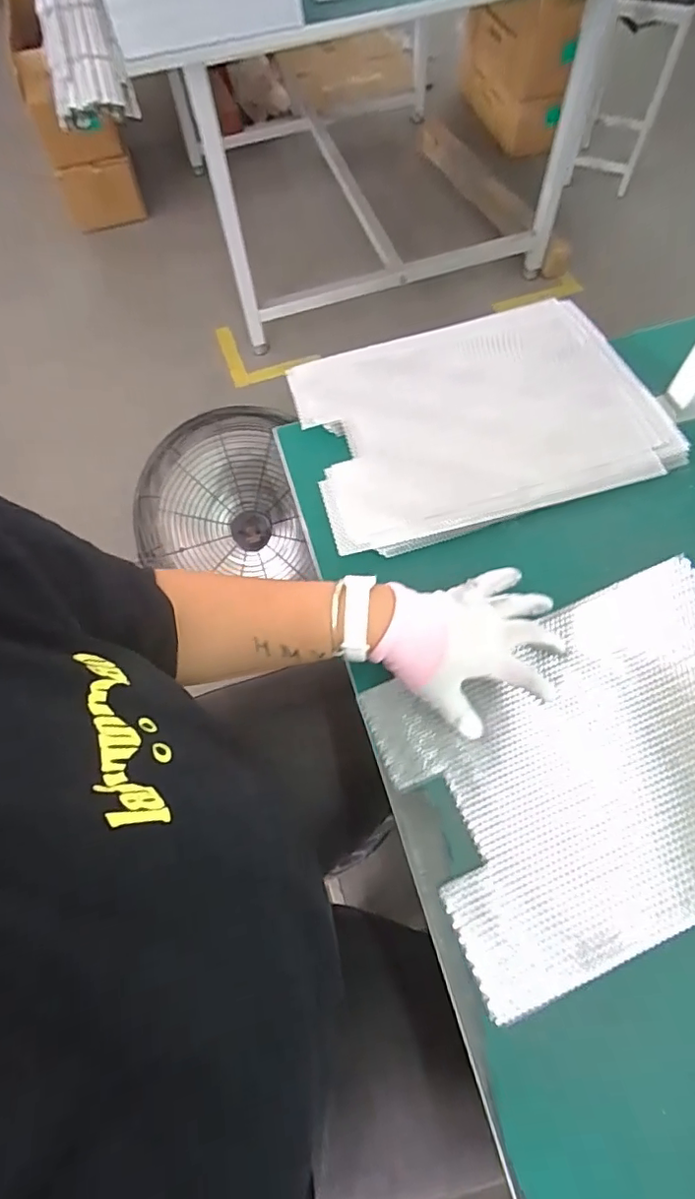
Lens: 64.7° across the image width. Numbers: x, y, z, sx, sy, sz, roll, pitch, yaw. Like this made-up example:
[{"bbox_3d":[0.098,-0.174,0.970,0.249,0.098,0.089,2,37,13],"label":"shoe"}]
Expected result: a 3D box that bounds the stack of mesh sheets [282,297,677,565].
[{"bbox_3d":[0.136,-0.202,0.593,0.359,0.024,0.268,-15,64,-4],"label":"stack of mesh sheets"}]

